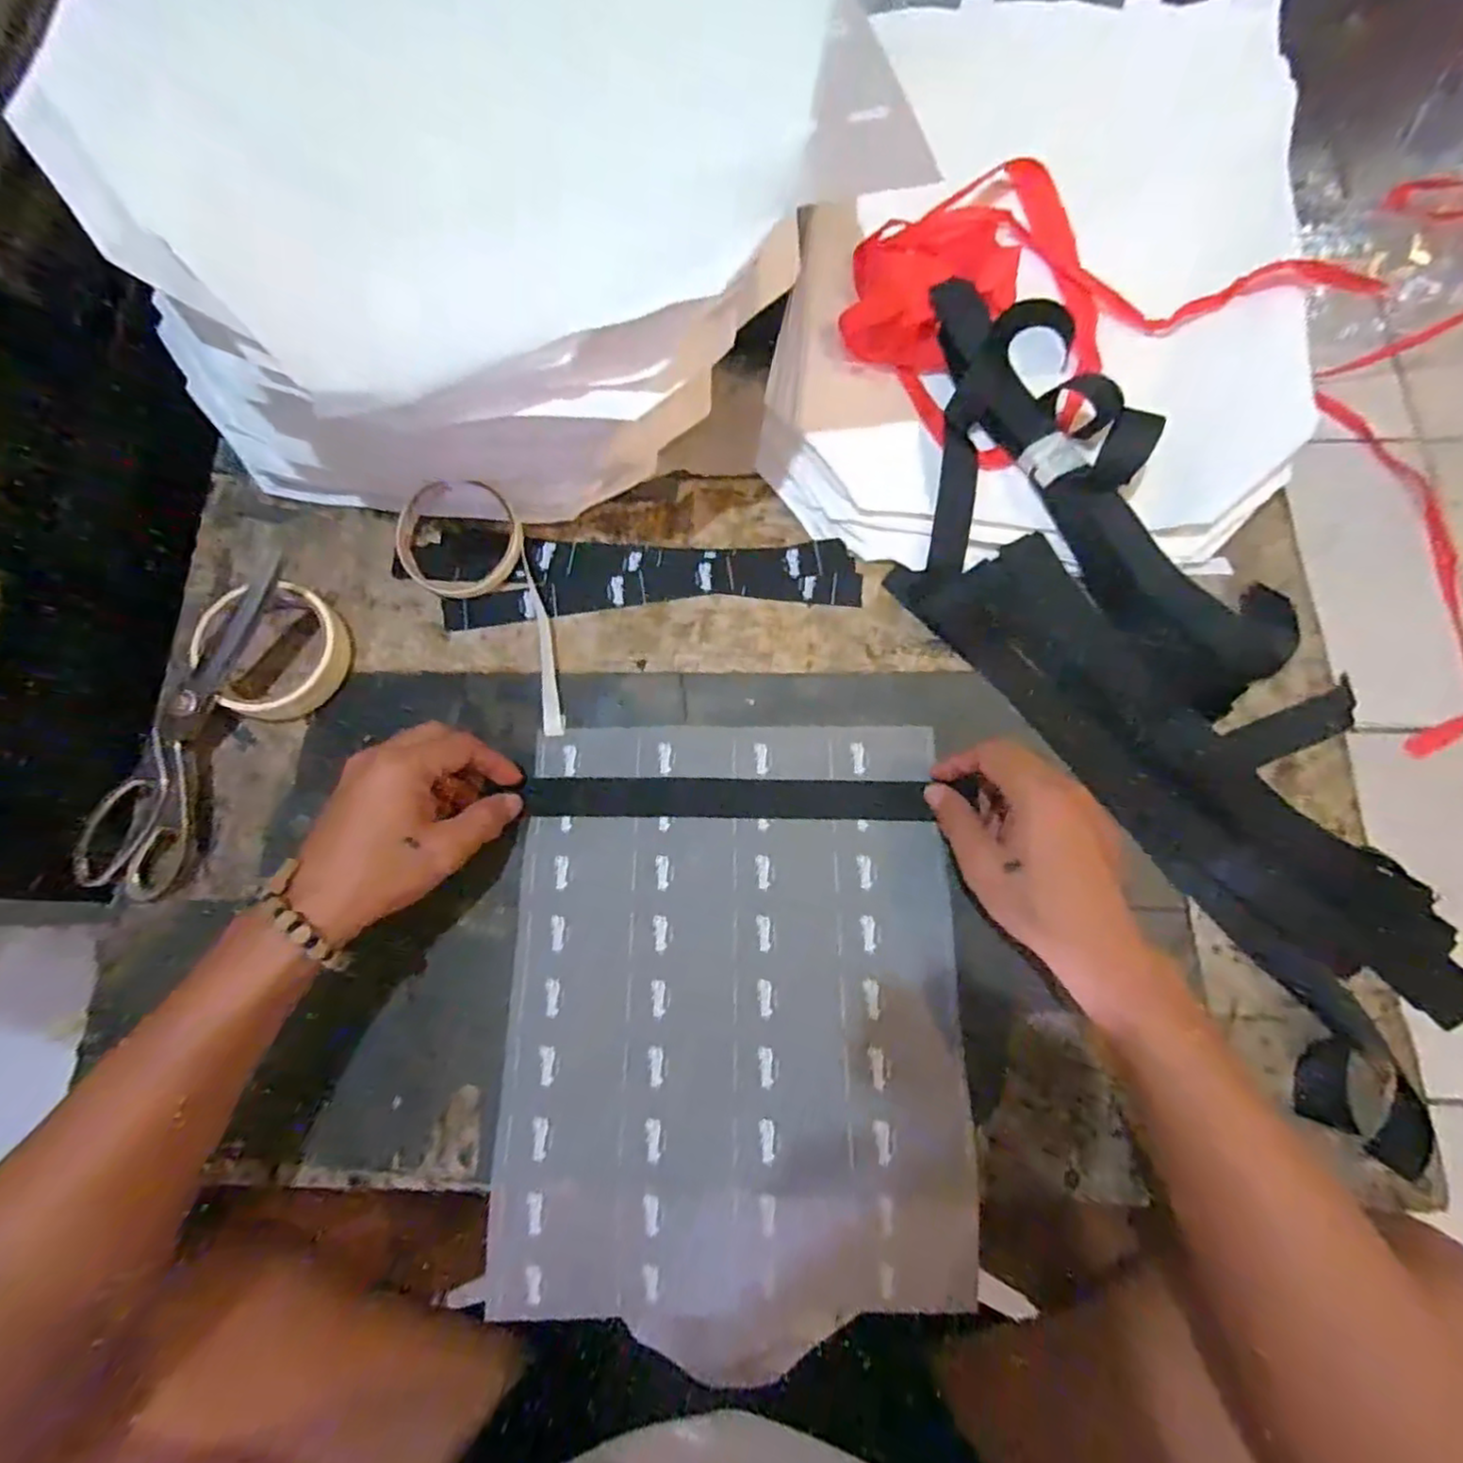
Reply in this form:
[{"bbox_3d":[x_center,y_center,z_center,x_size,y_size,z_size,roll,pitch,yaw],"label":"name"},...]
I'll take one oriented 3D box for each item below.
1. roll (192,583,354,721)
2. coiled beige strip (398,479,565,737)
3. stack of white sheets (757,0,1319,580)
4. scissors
[{"bbox_3d":[-0.303,-0.052,0.438,0.090,0.027,0.086,0,76,1],"label":"roll"},{"bbox_3d":[-0.154,-0.095,0.459,0.079,0.023,0.195,-41,78,-9],"label":"coiled beige strip"},{"bbox_3d":[0.213,-0.322,0.477,0.340,0.044,0.433,9,81,7],"label":"stack of white sheets"},{"bbox_3d":[-0.345,-0.011,0.429,0.067,0.034,0.227,13,74,4],"label":"scissors"}]

